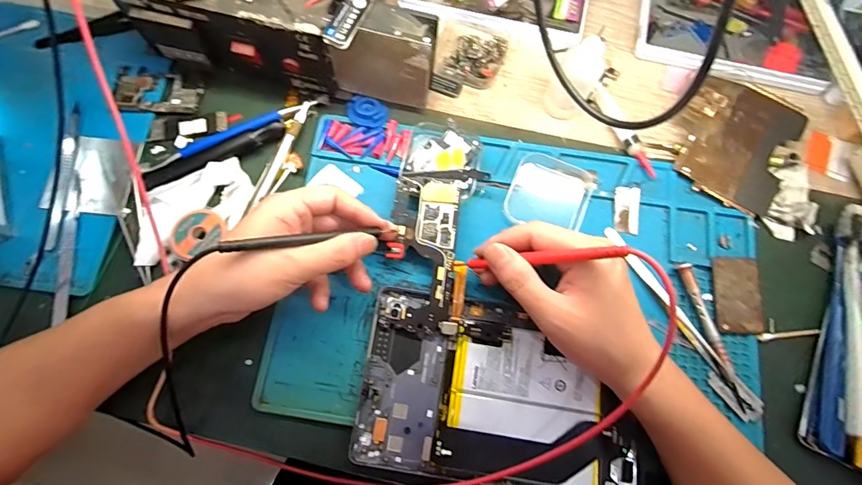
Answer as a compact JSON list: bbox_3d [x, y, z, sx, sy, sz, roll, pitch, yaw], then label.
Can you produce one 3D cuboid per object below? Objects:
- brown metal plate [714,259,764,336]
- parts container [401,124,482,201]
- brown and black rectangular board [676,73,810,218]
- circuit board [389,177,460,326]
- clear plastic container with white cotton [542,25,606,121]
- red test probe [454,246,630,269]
[{"bbox_3d":[0.248,0.043,0.351,0.035,0.006,0.061,4,77,3],"label":"brown metal plate"},{"bbox_3d":[0.010,-0.070,0.366,0.061,0.022,0.060,12,75,1],"label":"parts container"},{"bbox_3d":[0.269,-0.088,0.386,0.095,0.011,0.112,32,80,4],"label":"brown and black rectangular board"},{"bbox_3d":[-0.007,0.004,0.344,0.050,0.004,0.108,4,81,5],"label":"circuit board"},{"bbox_3d":[0.120,-0.135,0.364,0.034,0.076,0.027,28,76,6],"label":"clear plastic container with white cotton"},{"bbox_3d":[0.066,0.011,0.292,0.009,0.130,0.007,22,69,-42],"label":"red test probe"}]

